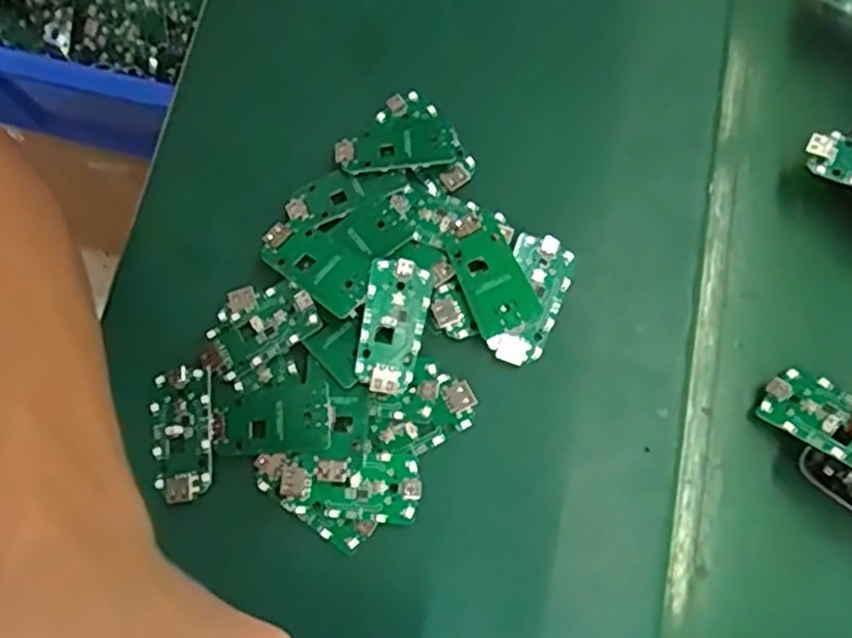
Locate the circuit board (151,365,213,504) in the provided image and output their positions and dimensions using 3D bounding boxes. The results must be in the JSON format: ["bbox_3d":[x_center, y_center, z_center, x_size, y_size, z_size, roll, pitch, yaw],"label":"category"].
[{"bbox_3d":[-0.119,0.056,0.338,0.031,0.004,0.062,-7,73,-1],"label":"circuit board"}]

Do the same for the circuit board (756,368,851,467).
[{"bbox_3d":[0.188,0.047,0.318,0.031,0.008,0.063,-46,49,-10],"label":"circuit board"}]

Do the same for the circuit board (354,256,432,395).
[{"bbox_3d":[-0.016,0.003,0.337,0.031,0.004,0.064,13,86,-17],"label":"circuit board"}]

